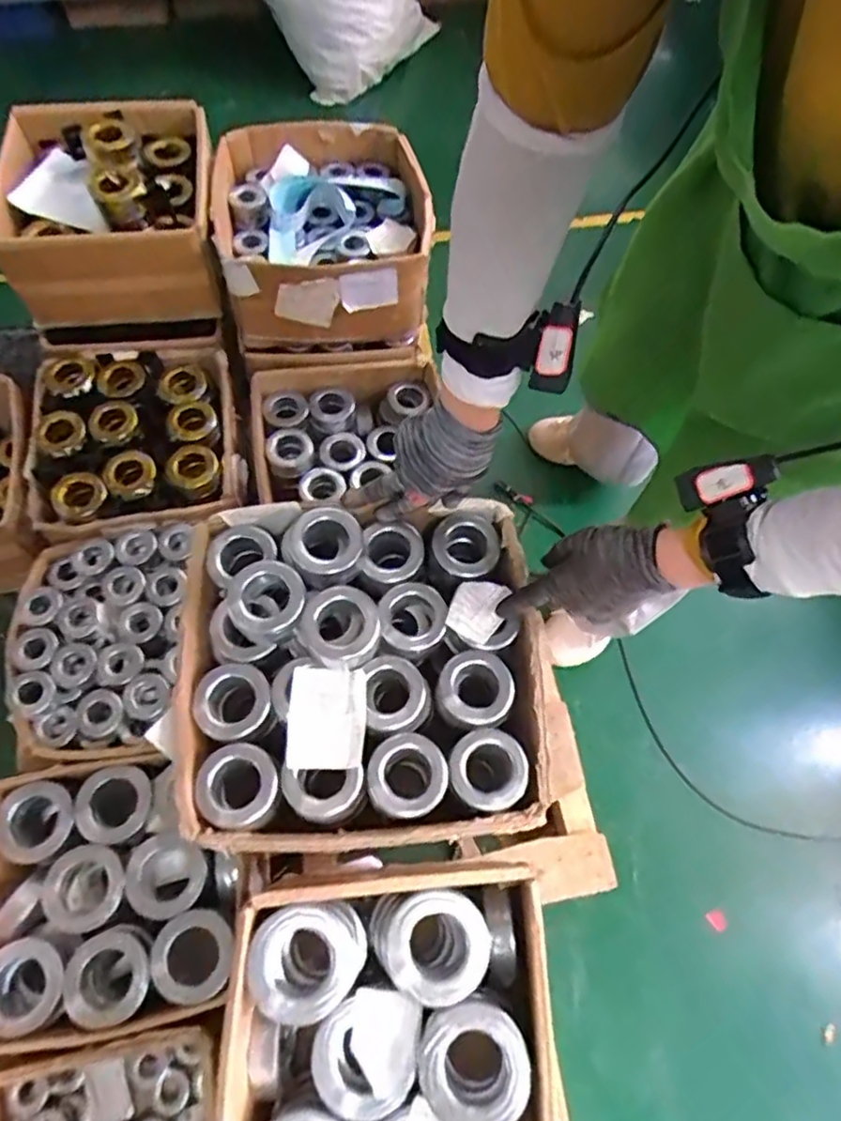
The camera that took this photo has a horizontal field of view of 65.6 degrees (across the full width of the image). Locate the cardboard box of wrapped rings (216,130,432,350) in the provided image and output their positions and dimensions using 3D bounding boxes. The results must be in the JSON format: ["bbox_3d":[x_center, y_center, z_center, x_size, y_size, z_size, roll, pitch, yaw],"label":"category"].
[{"bbox_3d":[-0.171,-0.596,1.205,0.371,0.206,0.419,-6,65,-5],"label":"cardboard box of wrapped rings"}]

